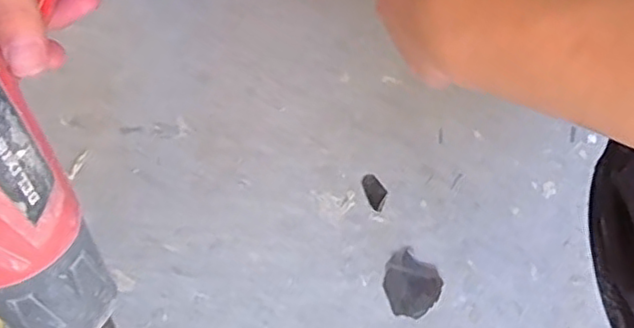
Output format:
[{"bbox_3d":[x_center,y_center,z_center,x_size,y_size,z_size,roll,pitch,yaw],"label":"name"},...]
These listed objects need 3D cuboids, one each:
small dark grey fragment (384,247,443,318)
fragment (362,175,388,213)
[{"bbox_3d":[0.072,0.090,0.499,0.042,0.004,0.049,-20,70,-5],"label":"small dark grey fragment"},{"bbox_3d":[0.046,0.021,0.526,0.017,0.004,0.030,-30,71,-8],"label":"fragment"}]

